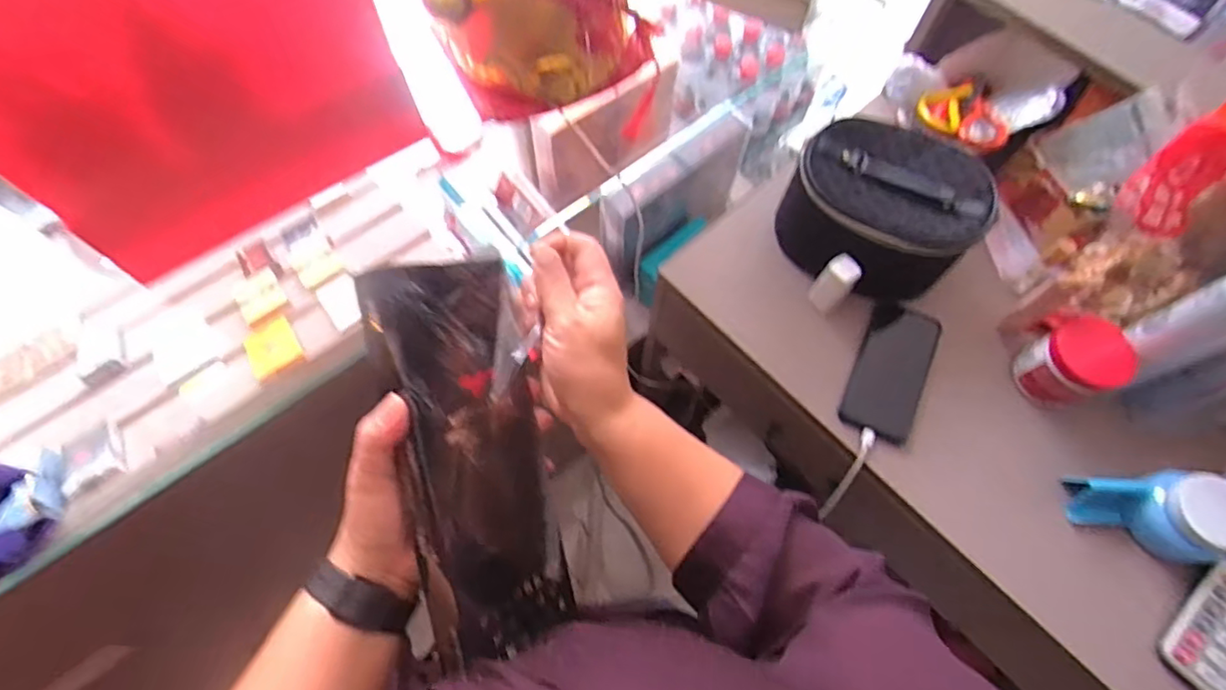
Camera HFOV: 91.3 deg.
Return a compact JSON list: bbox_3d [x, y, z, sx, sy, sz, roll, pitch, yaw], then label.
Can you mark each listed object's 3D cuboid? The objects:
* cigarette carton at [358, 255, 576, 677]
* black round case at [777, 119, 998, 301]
[{"bbox_3d":[-0.083,0.070,0.382,0.028,0.113,0.240,-9,96,33],"label":"cigarette carton"},{"bbox_3d":[0.304,-0.154,0.693,0.203,0.112,0.172,21,68,7],"label":"black round case"}]

